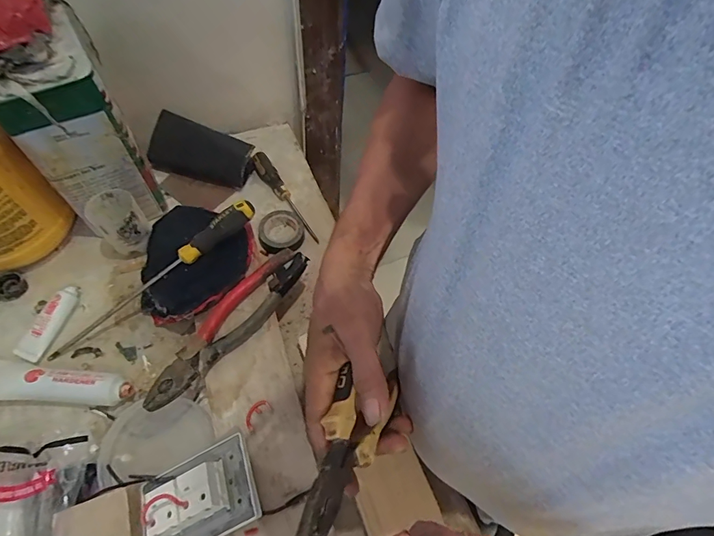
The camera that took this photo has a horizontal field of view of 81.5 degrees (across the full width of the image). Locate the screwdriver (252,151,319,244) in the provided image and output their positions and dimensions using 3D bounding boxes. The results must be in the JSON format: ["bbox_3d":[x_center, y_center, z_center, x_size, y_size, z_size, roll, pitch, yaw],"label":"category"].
[{"bbox_3d":[-0.111,-0.110,0.623,0.027,0.020,0.180,-28,65,-19],"label":"screwdriver"}]

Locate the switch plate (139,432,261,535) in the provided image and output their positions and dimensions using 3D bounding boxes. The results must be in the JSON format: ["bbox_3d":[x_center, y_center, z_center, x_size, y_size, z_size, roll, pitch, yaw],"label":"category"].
[{"bbox_3d":[-0.156,0.213,0.381,0.120,0.040,0.079,-29,59,5],"label":"switch plate"}]

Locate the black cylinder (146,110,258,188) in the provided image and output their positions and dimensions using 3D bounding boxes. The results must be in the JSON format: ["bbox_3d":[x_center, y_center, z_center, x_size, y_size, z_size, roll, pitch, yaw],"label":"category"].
[{"bbox_3d":[-0.240,-0.178,0.632,0.161,0.060,0.063,16,60,6],"label":"black cylinder"}]

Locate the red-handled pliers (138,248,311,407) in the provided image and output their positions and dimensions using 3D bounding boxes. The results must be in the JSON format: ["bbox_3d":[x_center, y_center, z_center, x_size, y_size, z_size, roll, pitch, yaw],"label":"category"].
[{"bbox_3d":[-0.144,0.061,0.473,0.055,0.015,0.229,36,64,16],"label":"red-handled pliers"}]

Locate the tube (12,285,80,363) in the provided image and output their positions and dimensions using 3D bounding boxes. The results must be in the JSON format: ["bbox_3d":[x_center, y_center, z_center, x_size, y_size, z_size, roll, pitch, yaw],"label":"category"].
[{"bbox_3d":[-0.379,0.066,0.511,0.031,0.023,0.096,19,60,7],"label":"tube"}]

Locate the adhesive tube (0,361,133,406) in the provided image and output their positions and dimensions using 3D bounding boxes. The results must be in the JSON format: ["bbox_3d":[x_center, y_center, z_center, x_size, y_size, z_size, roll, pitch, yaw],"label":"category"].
[{"bbox_3d":[-0.341,0.131,0.470,0.169,0.033,0.044,3,59,-2],"label":"adhesive tube"}]

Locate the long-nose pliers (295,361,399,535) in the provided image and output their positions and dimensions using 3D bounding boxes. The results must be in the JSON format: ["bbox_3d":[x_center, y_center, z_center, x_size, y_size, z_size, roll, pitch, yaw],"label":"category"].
[{"bbox_3d":[-0.011,0.135,0.301,0.048,0.031,0.164,22,44,9],"label":"long-nose pliers"}]

